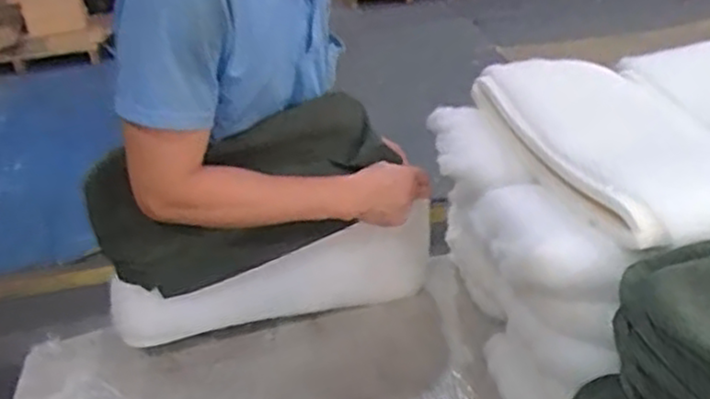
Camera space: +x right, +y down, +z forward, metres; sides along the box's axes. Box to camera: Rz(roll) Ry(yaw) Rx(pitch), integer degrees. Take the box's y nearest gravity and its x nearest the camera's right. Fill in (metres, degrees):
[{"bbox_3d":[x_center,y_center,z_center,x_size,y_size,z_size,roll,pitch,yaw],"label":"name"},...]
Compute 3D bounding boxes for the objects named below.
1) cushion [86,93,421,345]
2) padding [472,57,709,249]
[{"bbox_3d":[-0.122,0.051,1.049,0.462,0.302,0.112,-15,30,-17],"label":"cushion"},{"bbox_3d":[0.322,-0.077,0.929,0.225,0.073,0.447,-12,29,-12],"label":"padding"}]

